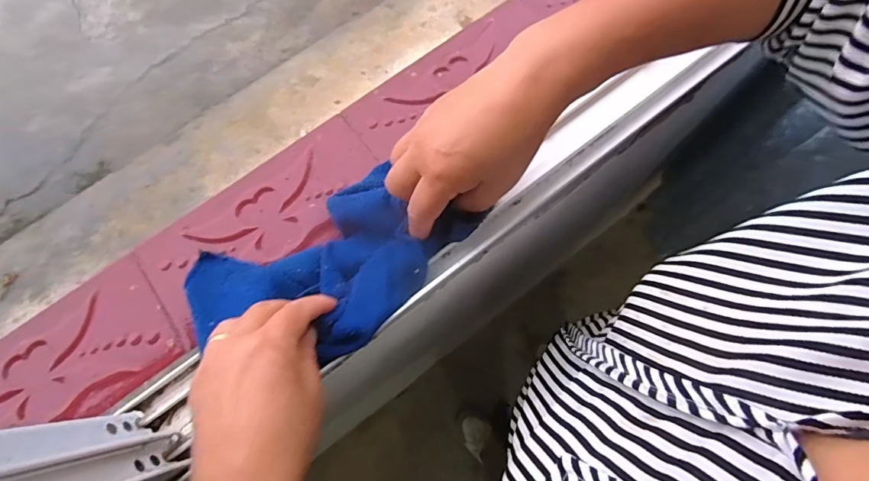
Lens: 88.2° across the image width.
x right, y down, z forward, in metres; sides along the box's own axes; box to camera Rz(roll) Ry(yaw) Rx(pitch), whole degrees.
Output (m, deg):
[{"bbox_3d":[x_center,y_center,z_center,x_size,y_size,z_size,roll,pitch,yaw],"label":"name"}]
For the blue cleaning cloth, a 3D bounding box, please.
[{"bbox_3d":[-0.075,0.019,0.324,0.207,0.033,0.121,-28,73,-7],"label":"blue cleaning cloth"}]

